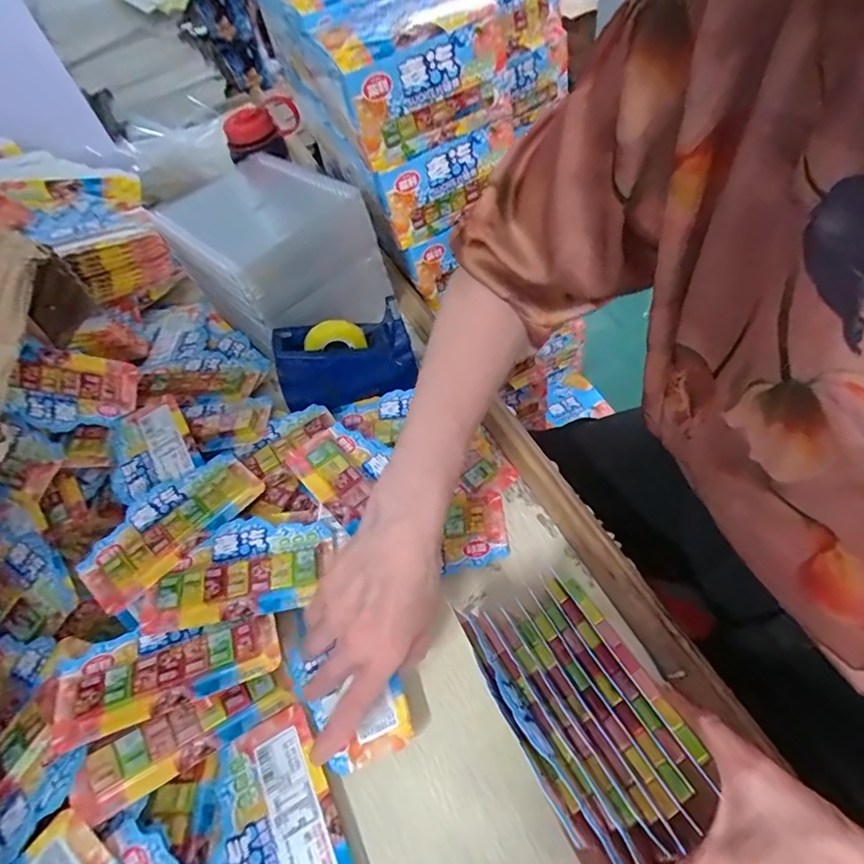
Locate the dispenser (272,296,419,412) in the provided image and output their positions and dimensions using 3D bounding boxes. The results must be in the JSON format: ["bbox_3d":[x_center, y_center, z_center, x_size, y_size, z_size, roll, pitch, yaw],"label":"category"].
[{"bbox_3d":[-0.086,-0.074,0.509,0.134,0.078,0.055,-19,54,-6],"label":"dispenser"}]

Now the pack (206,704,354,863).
[{"bbox_3d":[-0.094,0.255,0.317,0.078,0.006,0.145,-29,52,-10],"label":"pack"}]

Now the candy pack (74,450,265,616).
[{"bbox_3d":[-0.217,0.072,0.432,0.073,0.012,0.146,30,64,30],"label":"candy pack"}]

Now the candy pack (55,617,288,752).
[{"bbox_3d":[-0.187,0.164,0.370,0.148,0.021,0.065,-24,52,-6],"label":"candy pack"}]

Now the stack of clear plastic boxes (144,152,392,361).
[{"bbox_3d":[-0.175,-0.189,0.573,0.156,0.141,0.200,-41,55,-19],"label":"stack of clear plastic boxes"}]

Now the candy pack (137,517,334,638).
[{"bbox_3d":[-0.153,0.105,0.408,0.142,0.018,0.075,-15,51,0],"label":"candy pack"}]

